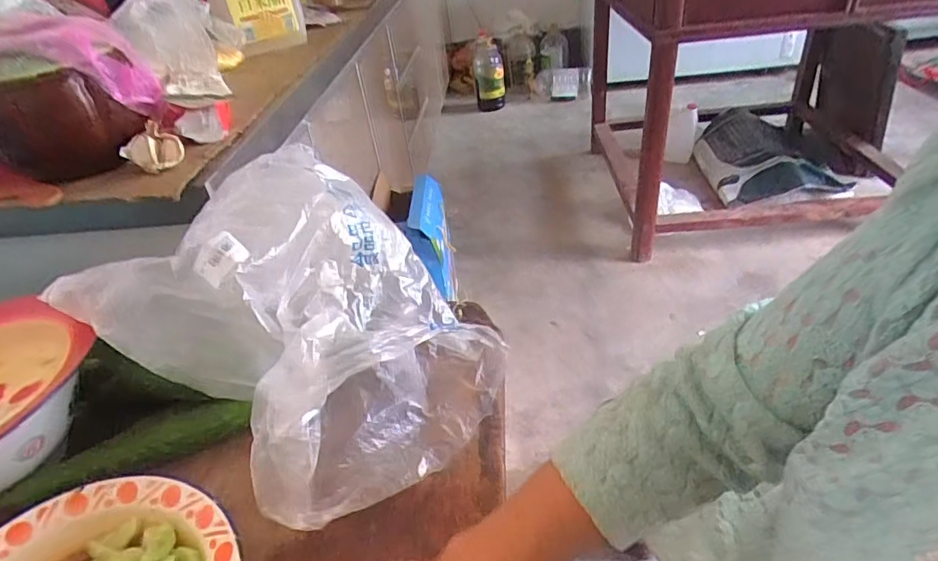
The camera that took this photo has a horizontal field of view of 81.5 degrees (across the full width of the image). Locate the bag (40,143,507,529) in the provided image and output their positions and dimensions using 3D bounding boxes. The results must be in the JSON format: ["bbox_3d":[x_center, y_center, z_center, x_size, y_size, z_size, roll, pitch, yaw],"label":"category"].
[{"bbox_3d":[-0.132,0.039,0.450,0.227,0.198,0.225,23,47,35],"label":"bag"}]

